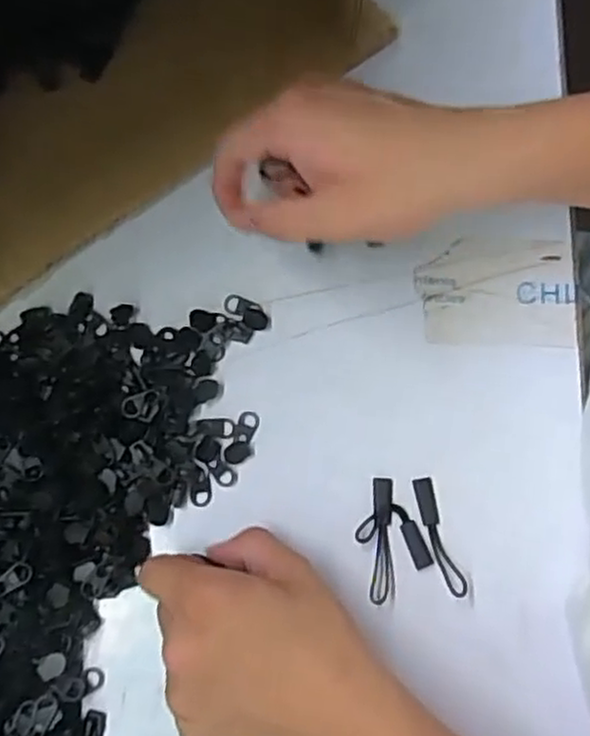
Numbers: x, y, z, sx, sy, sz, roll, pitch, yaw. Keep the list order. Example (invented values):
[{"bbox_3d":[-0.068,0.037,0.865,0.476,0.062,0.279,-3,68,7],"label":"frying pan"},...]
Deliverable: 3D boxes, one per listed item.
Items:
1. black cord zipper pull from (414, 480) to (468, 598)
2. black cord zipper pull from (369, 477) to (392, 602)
[{"bbox_3d":[0.072,0.084,0.361,0.010,0.009,0.060,-16,79,-5],"label":"black cord zipper pull"},{"bbox_3d":[0.044,0.086,0.362,0.010,0.006,0.061,4,78,0],"label":"black cord zipper pull"}]

